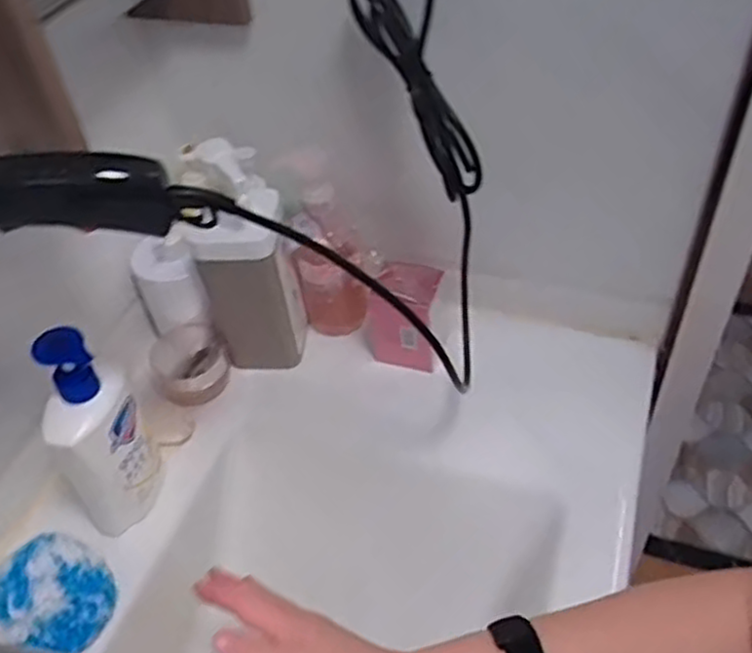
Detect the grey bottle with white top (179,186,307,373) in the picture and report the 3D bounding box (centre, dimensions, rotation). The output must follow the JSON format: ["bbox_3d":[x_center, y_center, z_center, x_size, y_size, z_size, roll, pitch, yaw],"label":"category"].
[{"bbox_3d":[-0.120,-0.043,0.717,0.081,0.192,0.055,-2,46,4],"label":"grey bottle with white top"}]

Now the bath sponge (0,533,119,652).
[{"bbox_3d":[-0.246,0.204,0.558,0.070,0.057,0.081,32,57,31],"label":"bath sponge"}]

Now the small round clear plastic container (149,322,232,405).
[{"bbox_3d":[-0.187,0.039,0.746,0.073,0.047,0.084,-22,48,-15],"label":"small round clear plastic container"}]

